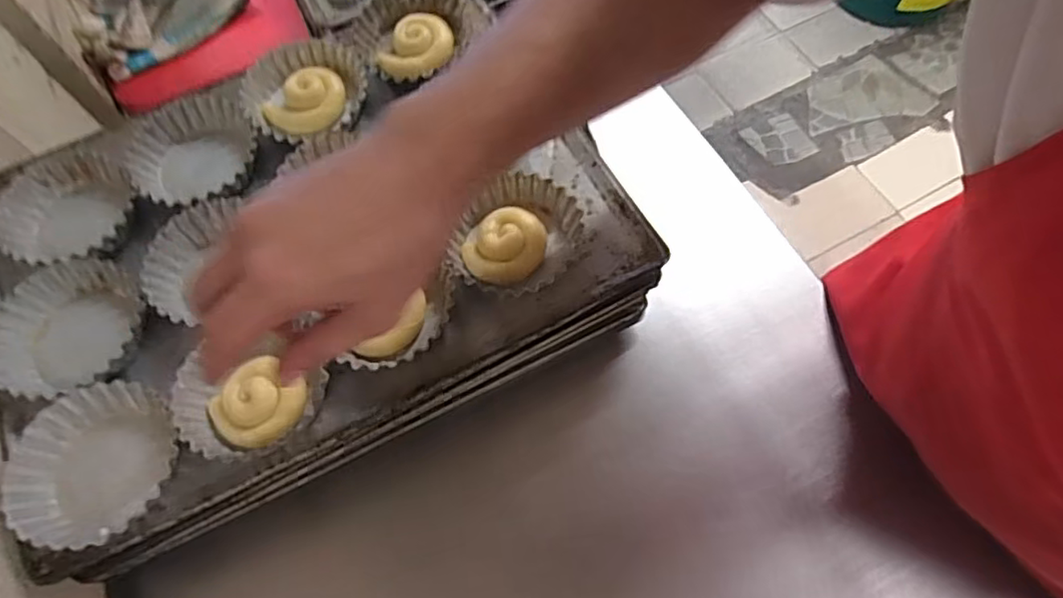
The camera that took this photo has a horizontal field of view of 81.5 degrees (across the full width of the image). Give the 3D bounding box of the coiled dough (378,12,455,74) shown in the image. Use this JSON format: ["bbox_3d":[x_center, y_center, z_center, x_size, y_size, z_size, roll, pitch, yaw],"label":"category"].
[{"bbox_3d":[-0.097,-0.213,0.519,0.061,0.017,0.053,-9,66,-2],"label":"coiled dough"}]

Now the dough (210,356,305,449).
[{"bbox_3d":[-0.177,0.068,0.398,0.051,0.018,0.055,0,67,0],"label":"dough"}]

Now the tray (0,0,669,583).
[{"bbox_3d":[-0.171,-0.048,0.462,0.445,0.054,0.347,-26,67,-10],"label":"tray"}]

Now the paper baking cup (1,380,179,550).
[{"bbox_3d":[-0.278,0.103,0.393,0.092,0.030,0.098,-1,66,2],"label":"paper baking cup"}]

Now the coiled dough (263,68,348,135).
[{"bbox_3d":[-0.186,-0.163,0.505,0.066,0.024,0.047,-21,67,-8],"label":"coiled dough"}]

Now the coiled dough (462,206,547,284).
[{"bbox_3d":[-0.017,-0.038,0.439,0.047,0.018,0.058,38,72,17],"label":"coiled dough"}]

